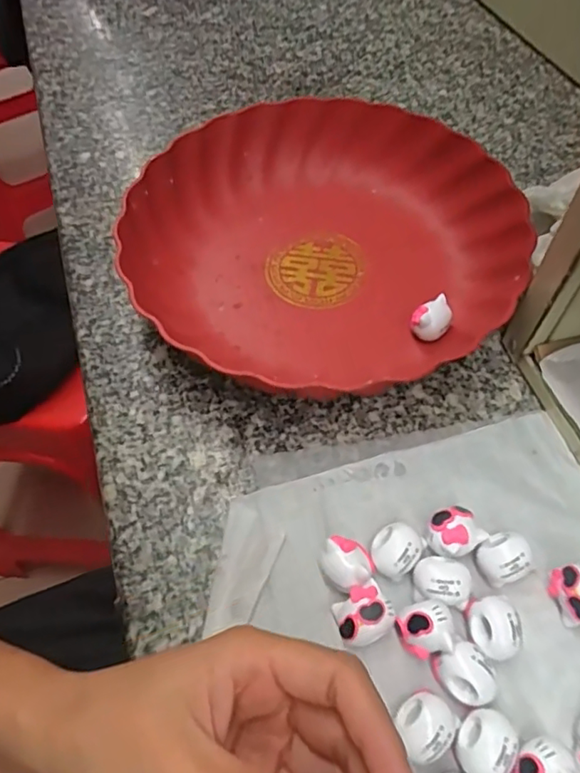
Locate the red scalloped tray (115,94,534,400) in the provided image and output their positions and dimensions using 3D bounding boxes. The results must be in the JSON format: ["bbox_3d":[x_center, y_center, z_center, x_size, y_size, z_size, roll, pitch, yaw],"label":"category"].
[{"bbox_3d":[0.018,-0.100,0.365,0.236,0.049,0.219,-13,58,-7],"label":"red scalloped tray"}]

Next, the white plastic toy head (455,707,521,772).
[{"bbox_3d":[0.078,0.142,0.221,0.021,0.017,0.023,0,57,1],"label":"white plastic toy head"}]

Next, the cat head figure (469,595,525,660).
[{"bbox_3d":[0.088,0.106,0.245,0.019,0.020,0.023,-8,57,-4],"label":"cat head figure"}]

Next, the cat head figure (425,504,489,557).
[{"bbox_3d":[0.078,0.070,0.267,0.025,0.020,0.021,-20,59,-12],"label":"cat head figure"}]

